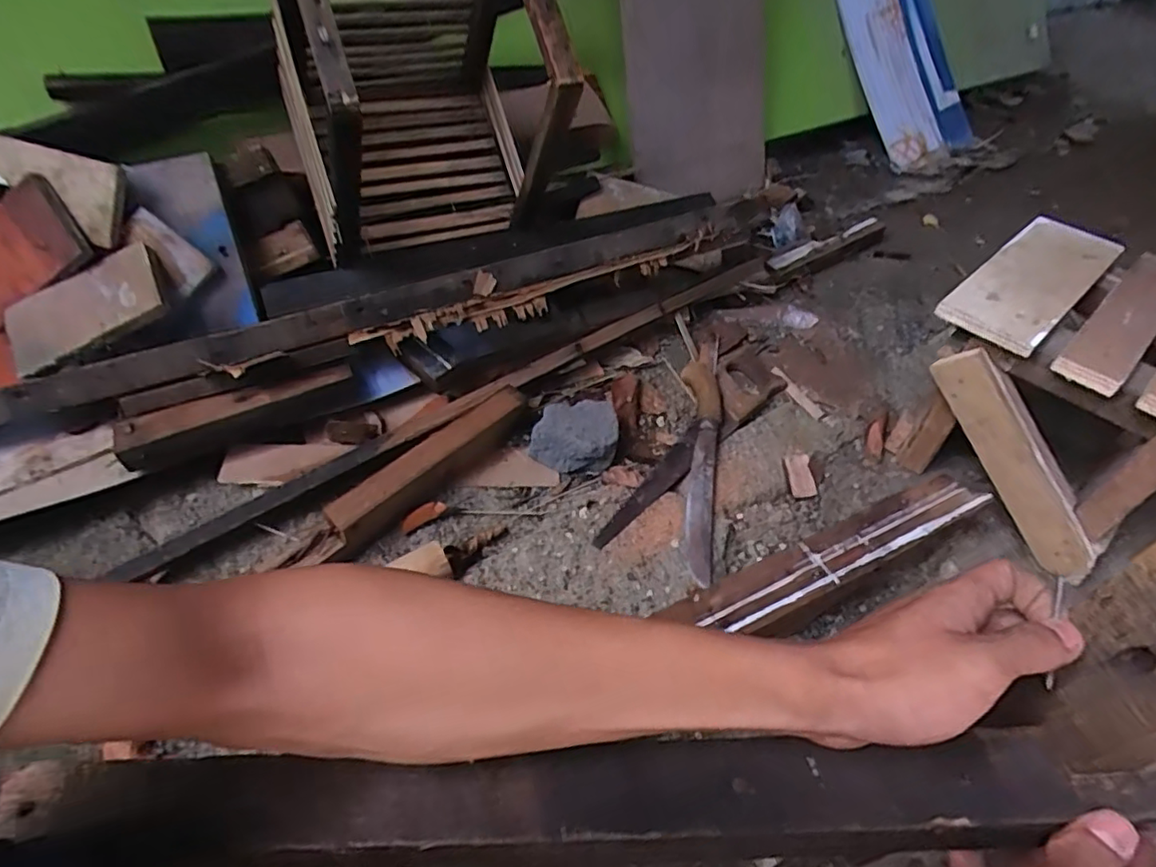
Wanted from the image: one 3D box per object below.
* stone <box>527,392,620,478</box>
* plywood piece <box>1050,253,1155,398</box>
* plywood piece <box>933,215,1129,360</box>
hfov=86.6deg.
[{"bbox_3d":[-0.005,0.006,0.828,0.119,0.079,0.073,-9,49,-7],"label":"stone"},{"bbox_3d":[0.597,-0.126,0.663,0.278,0.019,0.056,-34,57,-28],"label":"plywood piece"},{"bbox_3d":[0.529,-0.181,0.712,0.280,0.020,0.099,-33,57,-28],"label":"plywood piece"}]

